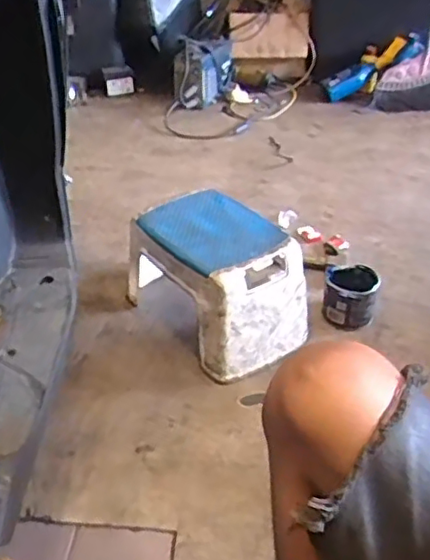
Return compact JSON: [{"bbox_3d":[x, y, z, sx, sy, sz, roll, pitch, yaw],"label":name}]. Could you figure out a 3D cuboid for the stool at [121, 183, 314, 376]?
[{"bbox_3d":[0.006,0.002,1.192,0.216,0.221,0.337,-24,43,-29],"label":"stool"}]

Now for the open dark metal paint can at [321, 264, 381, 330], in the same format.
[{"bbox_3d":[0.265,0.032,1.221,0.099,0.088,0.096,0,36,0],"label":"open dark metal paint can"}]

